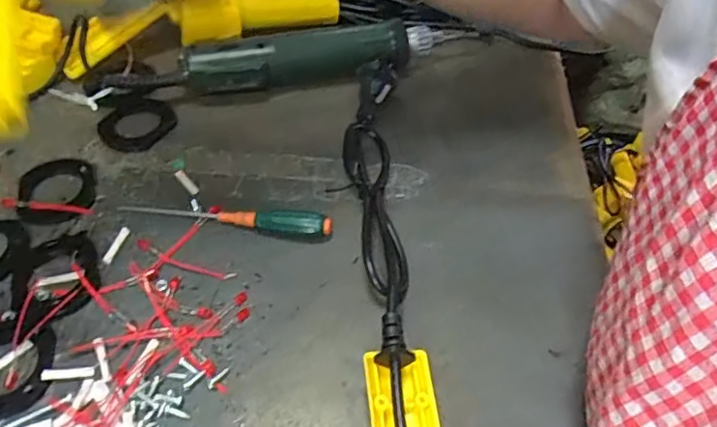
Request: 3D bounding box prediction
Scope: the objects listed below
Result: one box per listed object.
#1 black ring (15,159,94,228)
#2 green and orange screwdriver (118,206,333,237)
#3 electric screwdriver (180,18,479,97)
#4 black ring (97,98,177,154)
[{"bbox_3d":[-0.213,-0.016,0.404,0.052,0.008,0.063,-20,54,-19],"label":"black ring"},{"bbox_3d":[-0.088,-0.001,0.386,0.142,0.017,0.017,9,50,5],"label":"green and orange screwdriver"},{"bbox_3d":[-0.021,-0.132,0.484,0.241,0.038,0.032,-9,51,-11],"label":"electric screwdriver"},{"bbox_3d":[-0.174,-0.072,0.452,0.058,0.006,0.058,2,50,-2],"label":"black ring"}]

